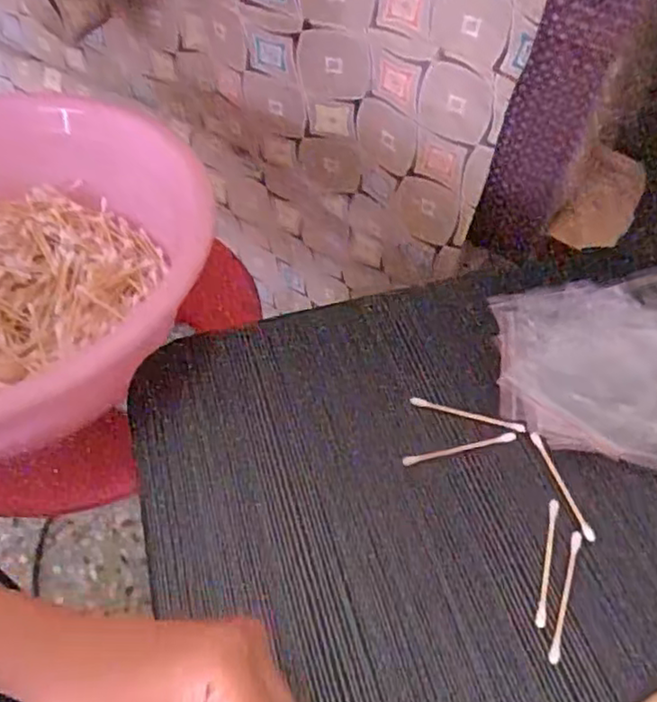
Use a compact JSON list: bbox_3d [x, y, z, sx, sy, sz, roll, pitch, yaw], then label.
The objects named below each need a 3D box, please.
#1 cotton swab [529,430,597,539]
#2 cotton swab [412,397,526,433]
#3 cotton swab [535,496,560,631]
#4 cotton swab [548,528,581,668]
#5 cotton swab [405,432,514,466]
[{"bbox_3d":[0.135,0.077,0.384,0.009,0.008,0.069,-12,53,-8],"label":"cotton swab"},{"bbox_3d":[0.085,0.039,0.412,0.070,0.004,0.005,15,54,12],"label":"cotton swab"},{"bbox_3d":[0.116,0.110,0.352,0.005,0.004,0.071,14,53,12],"label":"cotton swab"},{"bbox_3d":[0.121,0.124,0.342,0.007,0.008,0.070,18,54,15],"label":"cotton swab"},{"bbox_3d":[0.078,0.058,0.396,0.070,0.006,0.006,-11,52,-7],"label":"cotton swab"}]

